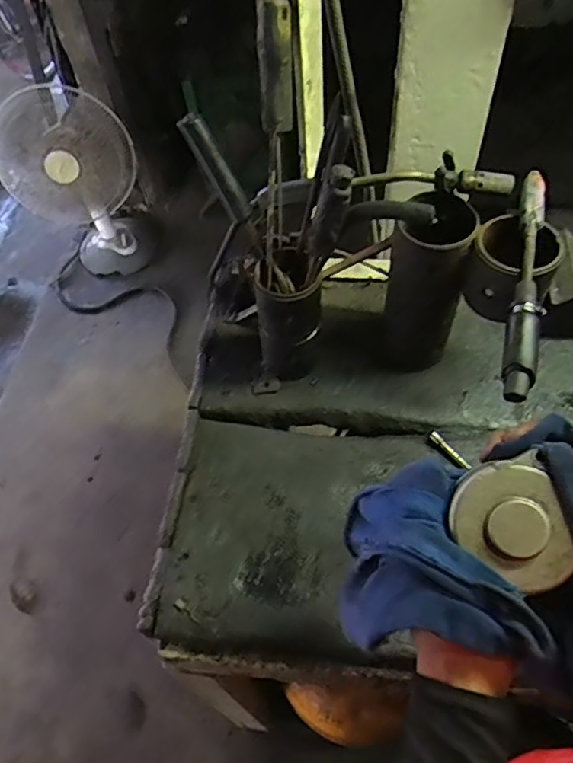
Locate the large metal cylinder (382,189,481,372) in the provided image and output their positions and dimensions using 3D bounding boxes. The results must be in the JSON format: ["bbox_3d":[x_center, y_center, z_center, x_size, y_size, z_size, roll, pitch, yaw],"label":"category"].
[{"bbox_3d":[0.176,-0.115,0.746,0.090,0.248,0.083,15,59,14],"label":"large metal cylinder"}]

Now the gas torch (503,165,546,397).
[{"bbox_3d":[0.234,-0.099,0.562,0.027,0.046,0.271,11,58,12],"label":"gas torch"}]

